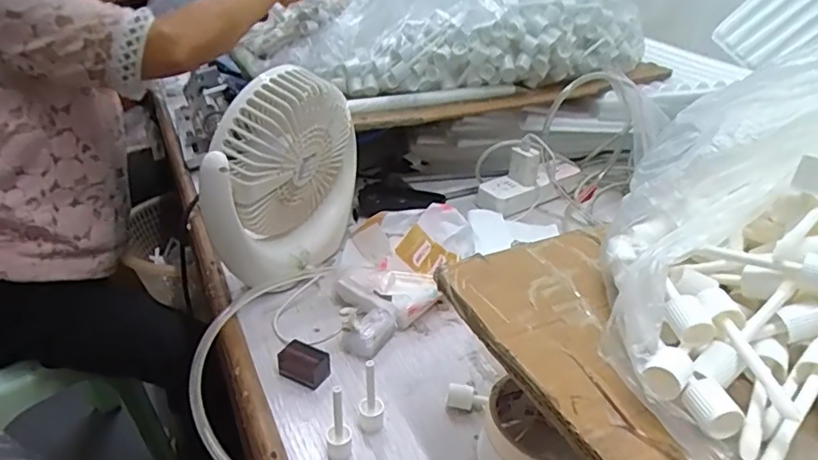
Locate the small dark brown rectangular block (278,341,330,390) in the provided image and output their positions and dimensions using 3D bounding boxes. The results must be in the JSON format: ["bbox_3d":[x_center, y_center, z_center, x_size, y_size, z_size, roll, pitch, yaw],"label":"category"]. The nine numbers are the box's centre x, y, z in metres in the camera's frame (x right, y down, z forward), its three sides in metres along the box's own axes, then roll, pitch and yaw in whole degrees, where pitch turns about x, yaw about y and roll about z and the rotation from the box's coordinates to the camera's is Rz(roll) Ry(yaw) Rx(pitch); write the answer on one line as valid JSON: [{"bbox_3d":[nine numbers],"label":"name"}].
[{"bbox_3d":[-0.089,0.114,0.473,0.039,0.025,0.027,18,35,28],"label":"small dark brown rectangular block"}]

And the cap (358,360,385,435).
[{"bbox_3d":[-0.028,0.124,0.413,0.019,0.056,0.020,0,30,0],"label":"cap"}]

